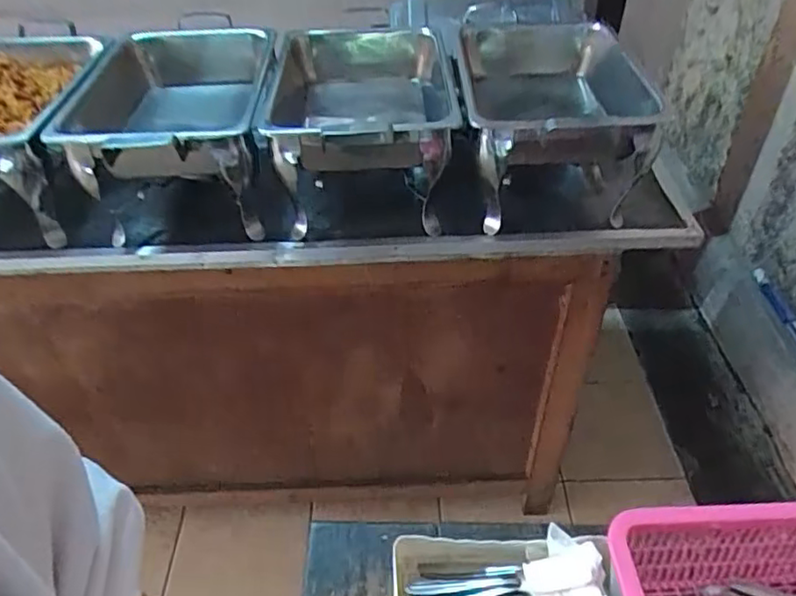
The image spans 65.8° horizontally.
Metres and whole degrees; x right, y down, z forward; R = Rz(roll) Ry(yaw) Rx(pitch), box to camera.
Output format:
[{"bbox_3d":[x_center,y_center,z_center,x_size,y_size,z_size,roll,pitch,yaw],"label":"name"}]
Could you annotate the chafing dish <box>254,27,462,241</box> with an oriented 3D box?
[{"bbox_3d":[-0.067,-0.359,1.017,0.311,0.149,0.170,-1,43,0],"label":"chafing dish"}]

